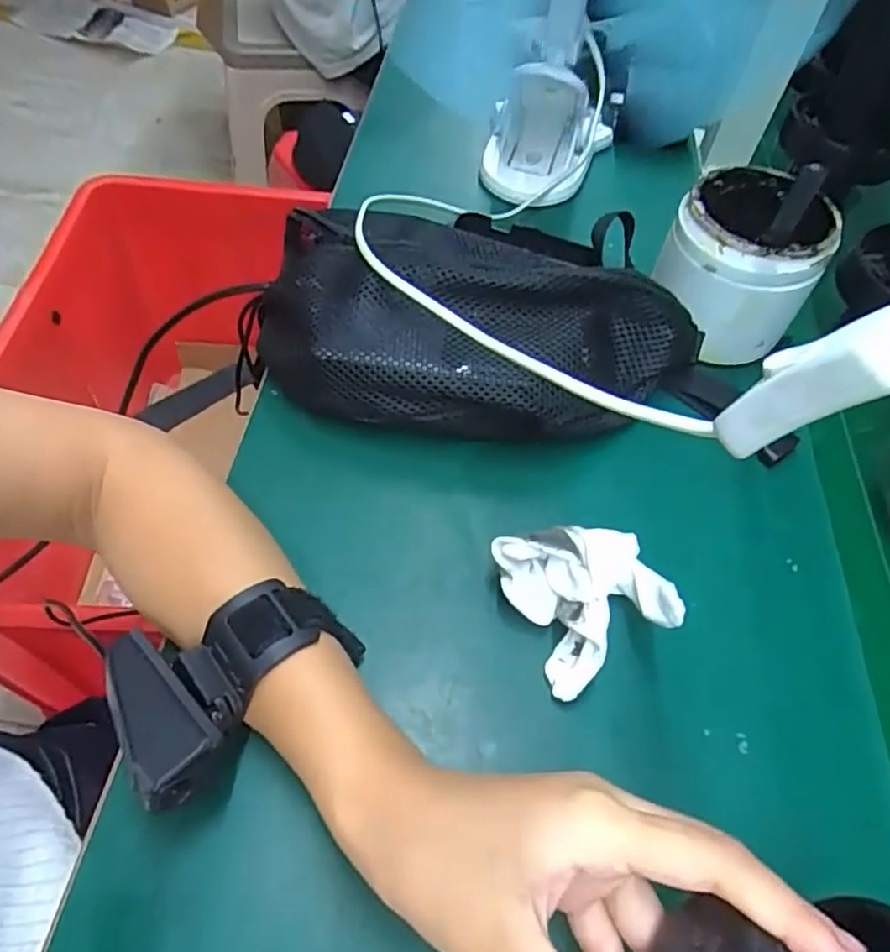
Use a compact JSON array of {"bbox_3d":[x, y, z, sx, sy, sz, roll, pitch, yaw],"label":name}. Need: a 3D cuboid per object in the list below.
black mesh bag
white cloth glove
[{"bbox_3d":[0.017,-0.089,0.399,0.266,0.086,0.140,9,55,2],"label":"black mesh bag"},{"bbox_3d":[0.068,0.058,0.322,0.068,0.042,0.076,-17,58,-15],"label":"white cloth glove"}]

